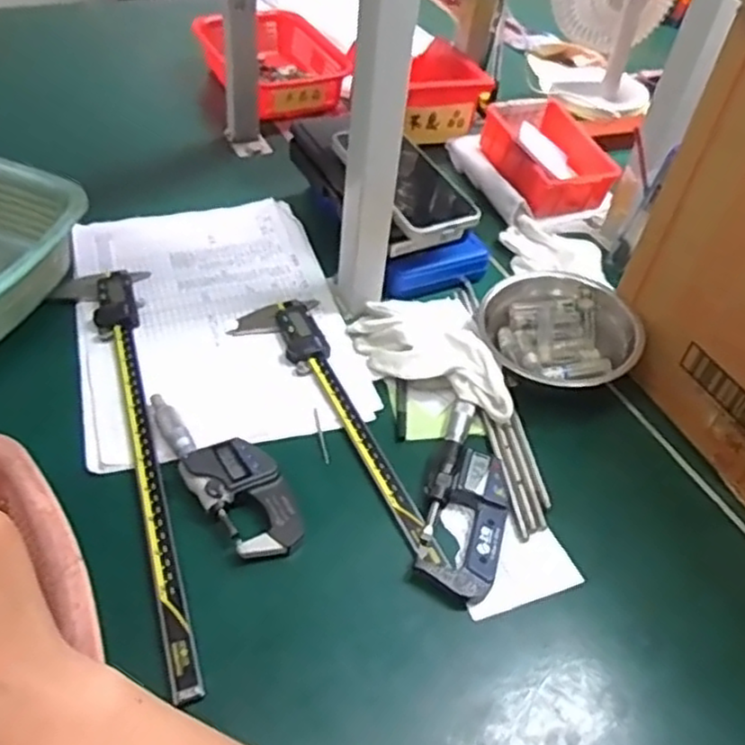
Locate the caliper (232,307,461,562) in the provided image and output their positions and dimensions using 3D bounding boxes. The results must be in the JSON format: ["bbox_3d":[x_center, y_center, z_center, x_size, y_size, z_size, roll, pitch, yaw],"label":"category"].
[{"bbox_3d":[-0.023,0.035,0.535,0.071,0.015,0.268,-19,51,-24],"label":"caliper"}]

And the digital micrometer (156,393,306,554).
[{"bbox_3d":[-0.104,0.065,0.492,0.055,0.020,0.154,-31,57,-32],"label":"digital micrometer"}]

